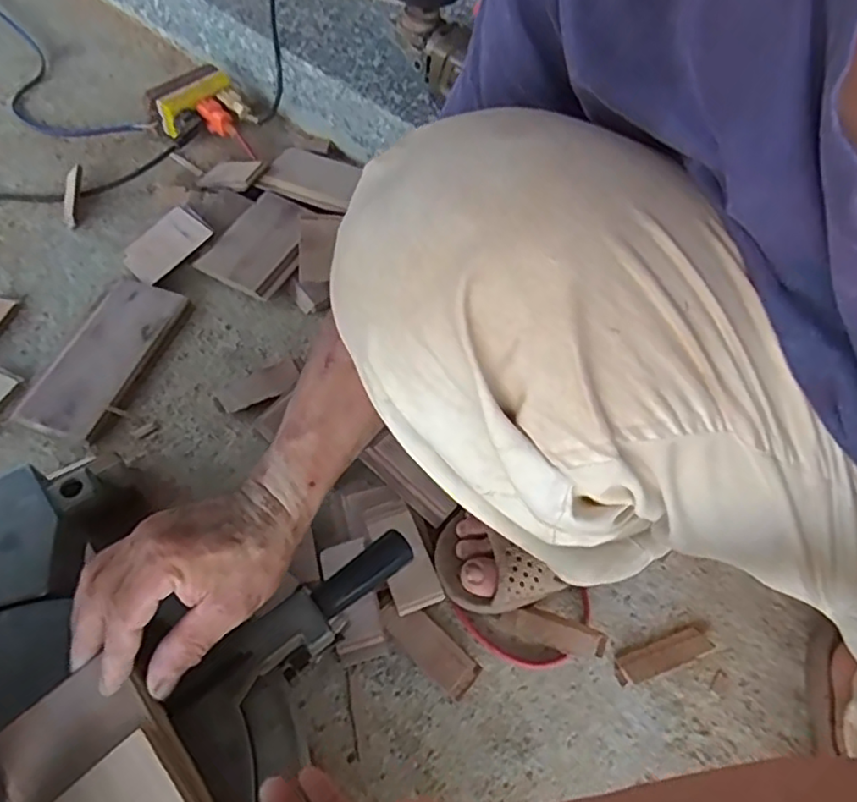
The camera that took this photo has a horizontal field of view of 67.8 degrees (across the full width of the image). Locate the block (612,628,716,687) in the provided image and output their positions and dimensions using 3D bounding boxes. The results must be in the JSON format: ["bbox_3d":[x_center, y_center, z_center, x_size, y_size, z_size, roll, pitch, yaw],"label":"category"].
[{"bbox_3d":[0.200,0.218,0.546,0.089,0.010,0.023,-15,60,-14],"label":"block"}]

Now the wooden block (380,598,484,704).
[{"bbox_3d":[0.000,0.206,0.538,0.093,0.012,0.035,40,63,20],"label":"wooden block"}]

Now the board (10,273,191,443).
[{"bbox_3d":[-0.340,-0.049,0.670,0.099,0.016,0.196,18,58,7],"label":"board"}]

